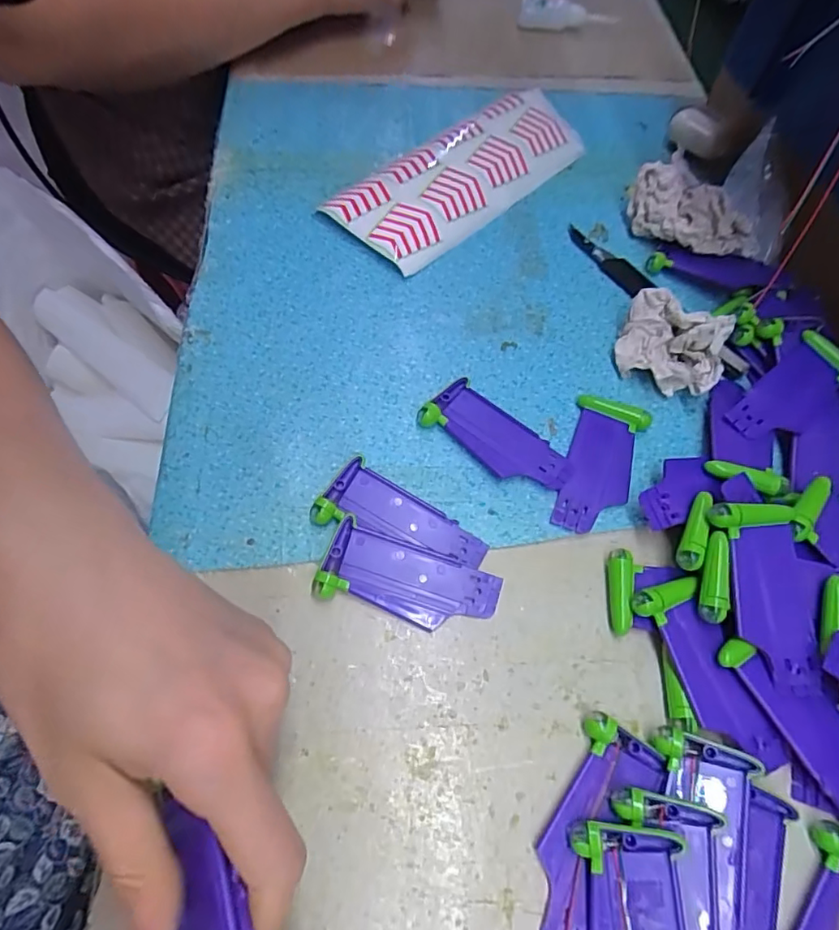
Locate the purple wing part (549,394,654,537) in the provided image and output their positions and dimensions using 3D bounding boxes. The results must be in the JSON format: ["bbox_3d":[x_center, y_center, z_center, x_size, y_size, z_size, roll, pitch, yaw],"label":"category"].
[{"bbox_3d":[0.106,0.000,0.318,0.039,0.011,0.086,19,63,6],"label":"purple wing part"}]

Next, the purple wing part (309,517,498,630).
[{"bbox_3d":[-0.005,0.061,0.278,0.087,0.013,0.040,20,63,6],"label":"purple wing part"}]

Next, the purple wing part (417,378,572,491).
[{"bbox_3d":[0.046,-0.016,0.322,0.091,0.010,0.039,37,67,14],"label":"purple wing part"}]

